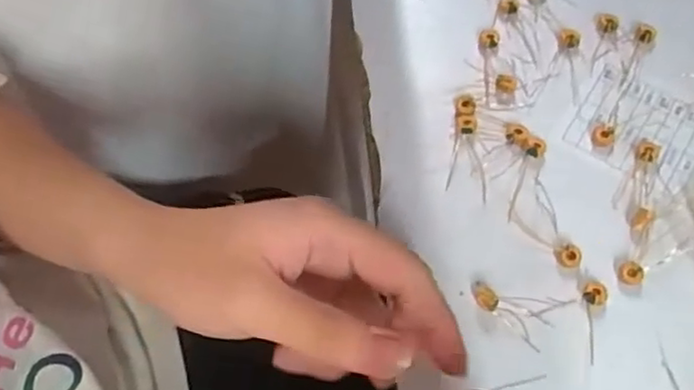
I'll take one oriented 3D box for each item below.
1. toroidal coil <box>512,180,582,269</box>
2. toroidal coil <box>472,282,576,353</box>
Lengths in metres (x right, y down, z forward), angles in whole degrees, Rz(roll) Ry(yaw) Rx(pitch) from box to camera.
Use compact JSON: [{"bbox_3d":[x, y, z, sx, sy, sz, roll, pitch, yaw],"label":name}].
[{"bbox_3d":[0.100,0.016,0.336,0.022,0.006,0.048,-18,70,-9],"label":"toroidal coil"},{"bbox_3d":[0.082,0.053,0.320,0.042,0.007,0.028,27,69,9],"label":"toroidal coil"}]

